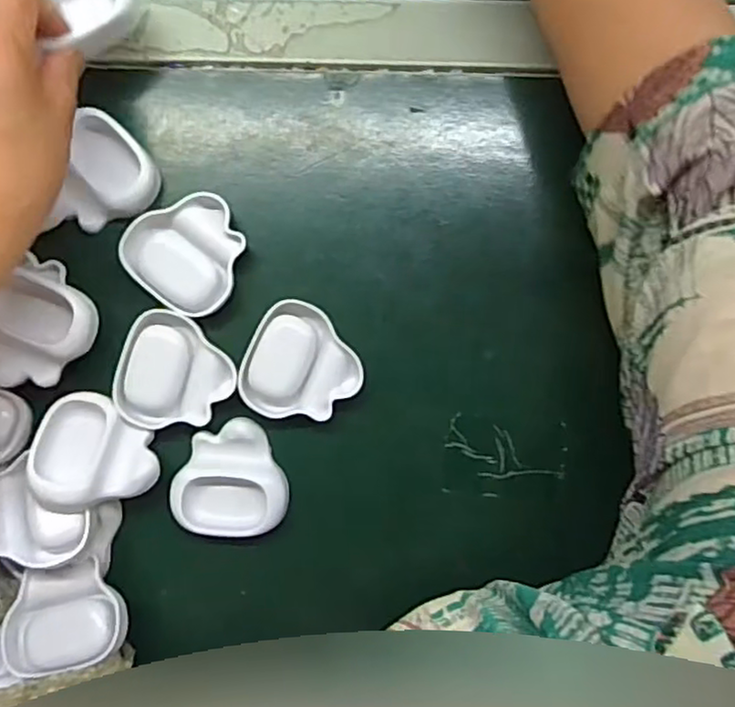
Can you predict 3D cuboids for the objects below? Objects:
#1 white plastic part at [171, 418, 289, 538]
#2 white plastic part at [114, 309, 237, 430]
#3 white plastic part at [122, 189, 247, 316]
[{"bbox_3d":[-0.076,0.069,0.369,0.060,0.019,0.060,-7,90,0],"label":"white plastic part"},{"bbox_3d":[-0.105,0.011,0.364,0.062,0.009,0.061,14,90,0],"label":"white plastic part"},{"bbox_3d":[-0.097,-0.052,0.365,0.061,0.011,0.060,-29,90,0],"label":"white plastic part"}]

